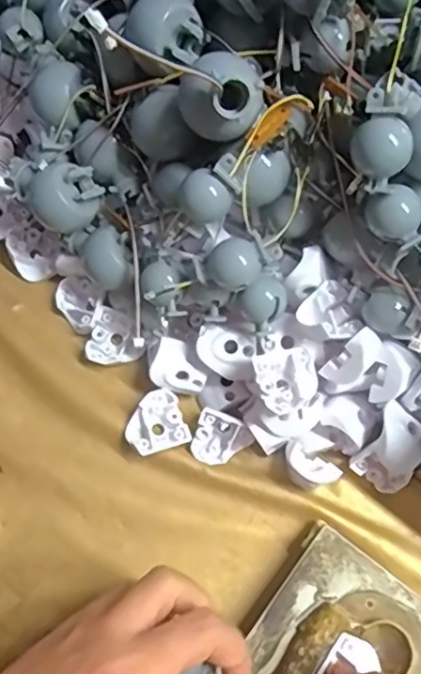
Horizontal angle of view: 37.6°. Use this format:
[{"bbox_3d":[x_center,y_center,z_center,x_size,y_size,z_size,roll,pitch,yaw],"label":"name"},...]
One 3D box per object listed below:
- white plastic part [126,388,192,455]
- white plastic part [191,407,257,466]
[{"bbox_3d":[-0.031,0.049,0.343,0.032,0.016,0.032,-21,70,-8],"label":"white plastic part"},{"bbox_3d":[0.006,0.057,0.334,0.029,0.025,0.023,22,70,9],"label":"white plastic part"}]

